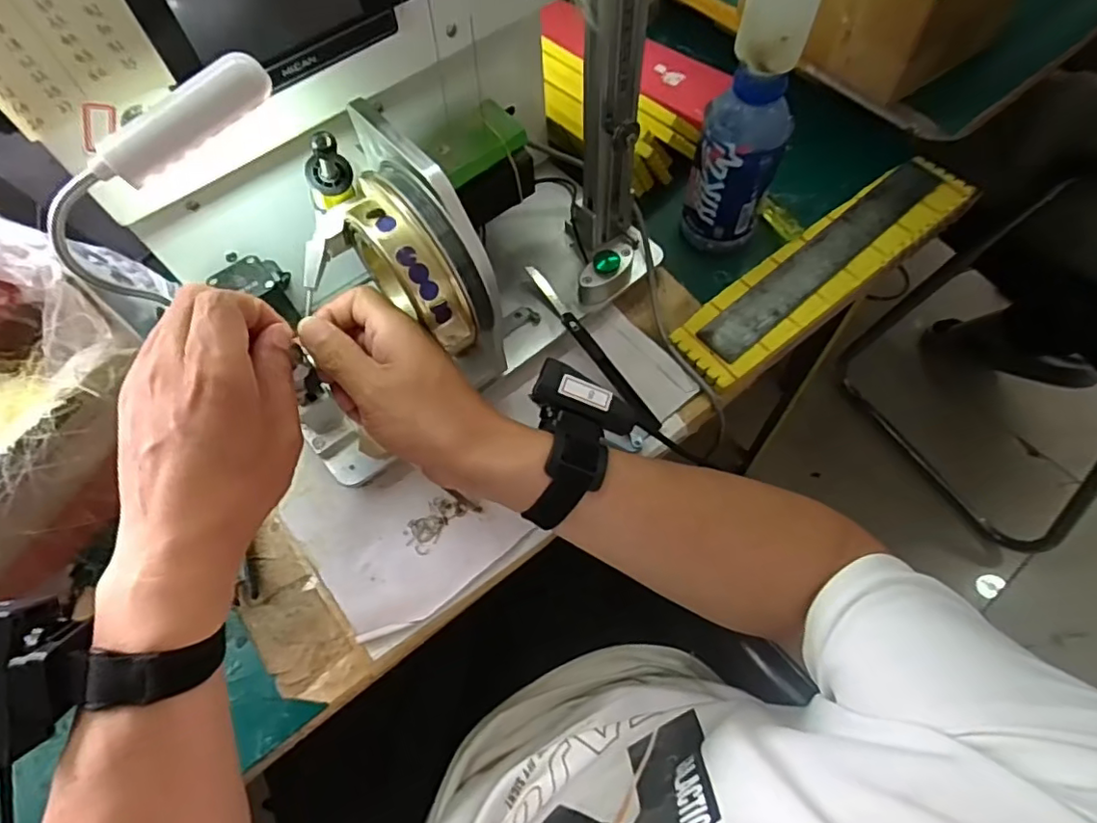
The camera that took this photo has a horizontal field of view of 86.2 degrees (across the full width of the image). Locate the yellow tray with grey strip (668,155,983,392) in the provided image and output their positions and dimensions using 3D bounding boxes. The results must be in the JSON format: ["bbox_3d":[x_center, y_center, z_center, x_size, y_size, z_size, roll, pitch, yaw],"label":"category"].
[{"bbox_3d":[0.256,-0.140,0.535,0.334,0.016,0.076,-35,67,-14],"label":"yellow tray with grey strip"}]

